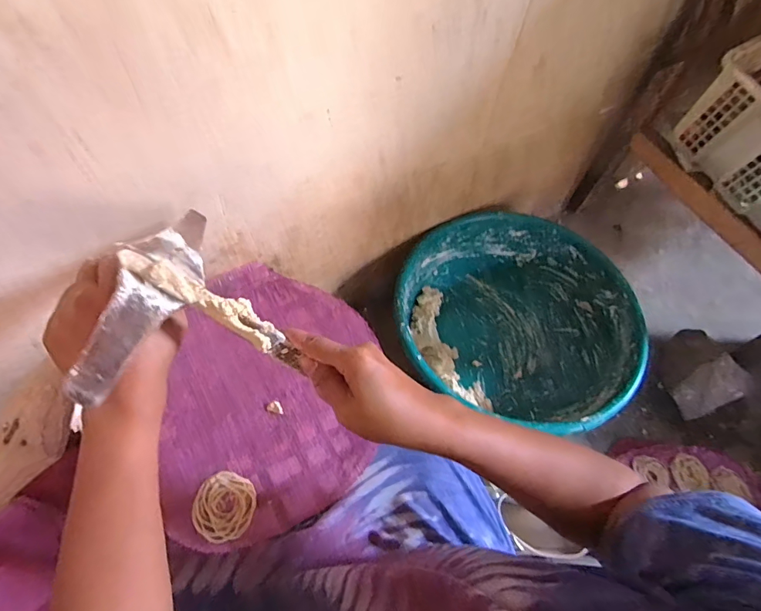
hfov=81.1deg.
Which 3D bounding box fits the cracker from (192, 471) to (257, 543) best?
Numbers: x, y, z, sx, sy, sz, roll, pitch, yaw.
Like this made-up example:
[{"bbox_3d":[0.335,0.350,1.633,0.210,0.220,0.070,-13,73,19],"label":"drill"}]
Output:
[{"bbox_3d":[-0.182,0.234,0.519,0.068,0.010,0.070,2,61,-3],"label":"cracker"}]

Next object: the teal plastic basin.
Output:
[{"bbox_3d":[0.247,0.035,0.864,0.414,0.190,0.393,2,61,-3],"label":"teal plastic basin"}]

